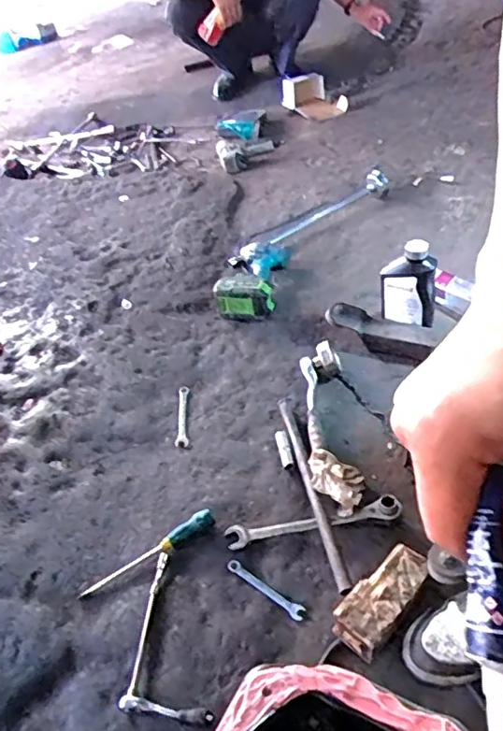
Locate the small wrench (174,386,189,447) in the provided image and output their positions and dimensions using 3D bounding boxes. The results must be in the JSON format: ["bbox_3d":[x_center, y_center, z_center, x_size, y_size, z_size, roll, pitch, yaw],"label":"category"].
[{"bbox_3d":[-0.139,0.098,1.164,0.023,0.004,0.161,-8,43,4],"label":"small wrench"}]

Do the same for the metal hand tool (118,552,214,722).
[{"bbox_3d":[-0.144,0.392,0.818,0.113,0.024,0.257,-20,44,-9],"label":"metal hand tool"}]

